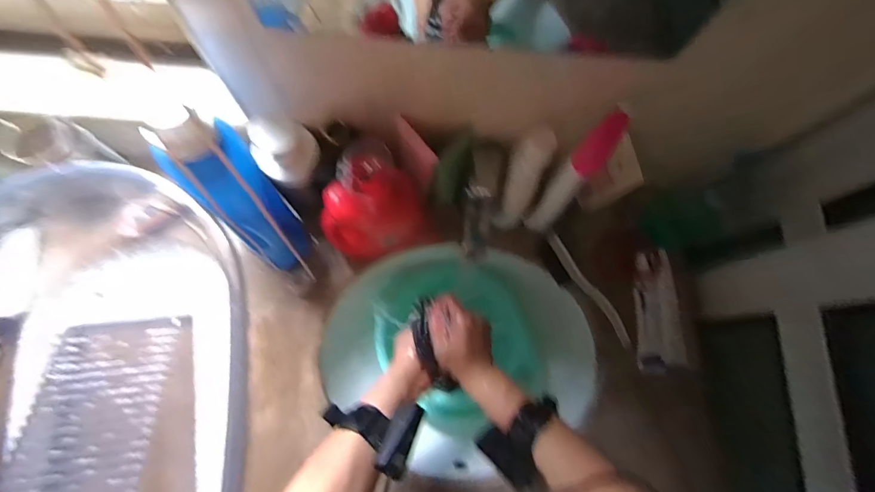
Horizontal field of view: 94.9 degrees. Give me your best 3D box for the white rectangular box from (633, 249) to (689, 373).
[{"bbox_3d":[0.344,0.100,0.629,0.059,0.030,0.181,1,75,-2],"label":"white rectangular box"}]

